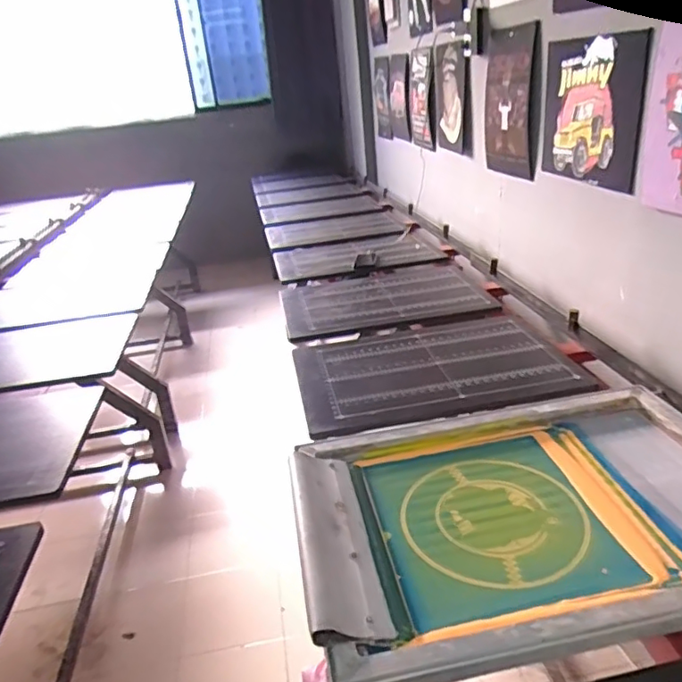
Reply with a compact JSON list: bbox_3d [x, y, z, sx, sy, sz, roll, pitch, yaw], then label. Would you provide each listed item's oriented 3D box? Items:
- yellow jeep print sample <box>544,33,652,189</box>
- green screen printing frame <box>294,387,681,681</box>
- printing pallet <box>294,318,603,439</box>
[{"bbox_3d":[0.581,-0.532,1.332,0.022,0.315,0.380,-11,26,-9],"label":"yellow jeep print sample"},{"bbox_3d":[0.283,0.229,0.847,0.679,0.045,0.483,-9,25,-6],"label":"green screen printing frame"},{"bbox_3d":[0.208,0.054,1.316,0.603,0.035,0.430,-9,25,-6],"label":"printing pallet"}]

